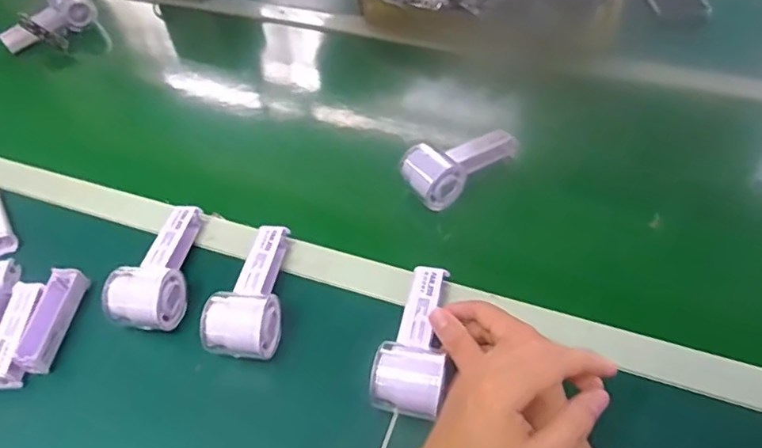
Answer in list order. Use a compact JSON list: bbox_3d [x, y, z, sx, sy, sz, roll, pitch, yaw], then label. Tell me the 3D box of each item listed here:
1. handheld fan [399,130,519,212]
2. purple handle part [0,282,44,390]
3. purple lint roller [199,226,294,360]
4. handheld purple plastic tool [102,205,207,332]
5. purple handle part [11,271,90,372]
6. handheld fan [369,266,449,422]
[{"bbox_3d":[0.093,-0.080,0.662,0.145,0.051,0.062,-34,55,-23],"label":"handheld fan"},{"bbox_3d":[-0.354,0.107,0.563,0.032,0.030,0.102,-3,49,2],"label":"purple handle part"},{"bbox_3d":[-0.116,0.063,0.566,0.061,0.060,0.147,11,51,13],"label":"purple lint roller"},{"bbox_3d":[-0.231,0.041,0.593,0.072,0.054,0.155,-4,49,0],"label":"handheld purple plastic tool"},{"bbox_3d":[-0.319,0.092,0.560,0.033,0.022,0.101,1,50,5],"label":"purple handle part"},{"bbox_3d":[0.033,0.104,0.519,0.059,0.054,0.149,7,44,10],"label":"handheld fan"}]

